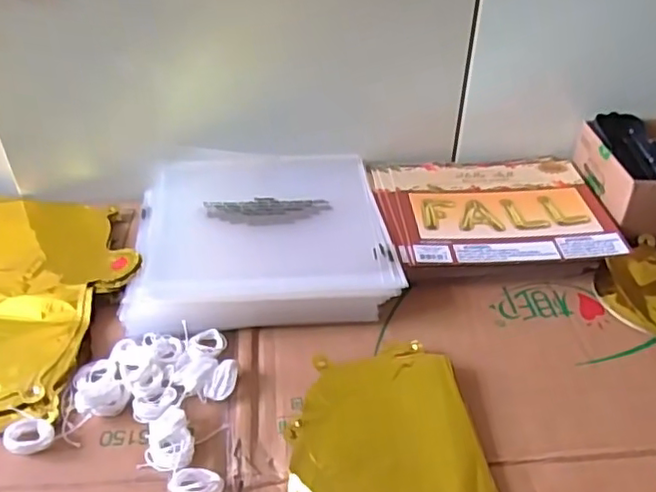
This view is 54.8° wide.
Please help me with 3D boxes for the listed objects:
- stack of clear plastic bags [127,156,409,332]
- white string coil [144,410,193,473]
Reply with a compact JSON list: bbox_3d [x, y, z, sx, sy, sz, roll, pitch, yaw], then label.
[{"bbox_3d":[-0.060,-0.020,0.581,0.220,0.031,0.227,-5,42,-6],"label":"stack of clear plastic bags"},{"bbox_3d":[-0.105,0.128,0.422,0.031,0.015,0.040,-2,42,-2],"label":"white string coil"}]

